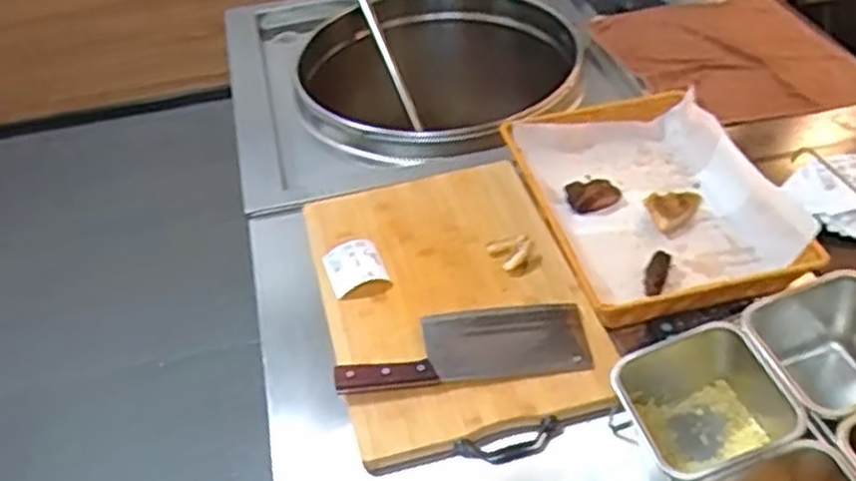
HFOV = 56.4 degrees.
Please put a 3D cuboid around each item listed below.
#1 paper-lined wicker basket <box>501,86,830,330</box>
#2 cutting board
[{"bbox_3d":[0.276,-0.061,0.982,0.264,0.070,0.346,-18,59,-7],"label":"paper-lined wicker basket"},{"bbox_3d":[0.027,0.073,0.972,0.293,0.037,0.418,-14,57,-9],"label":"cutting board"}]

